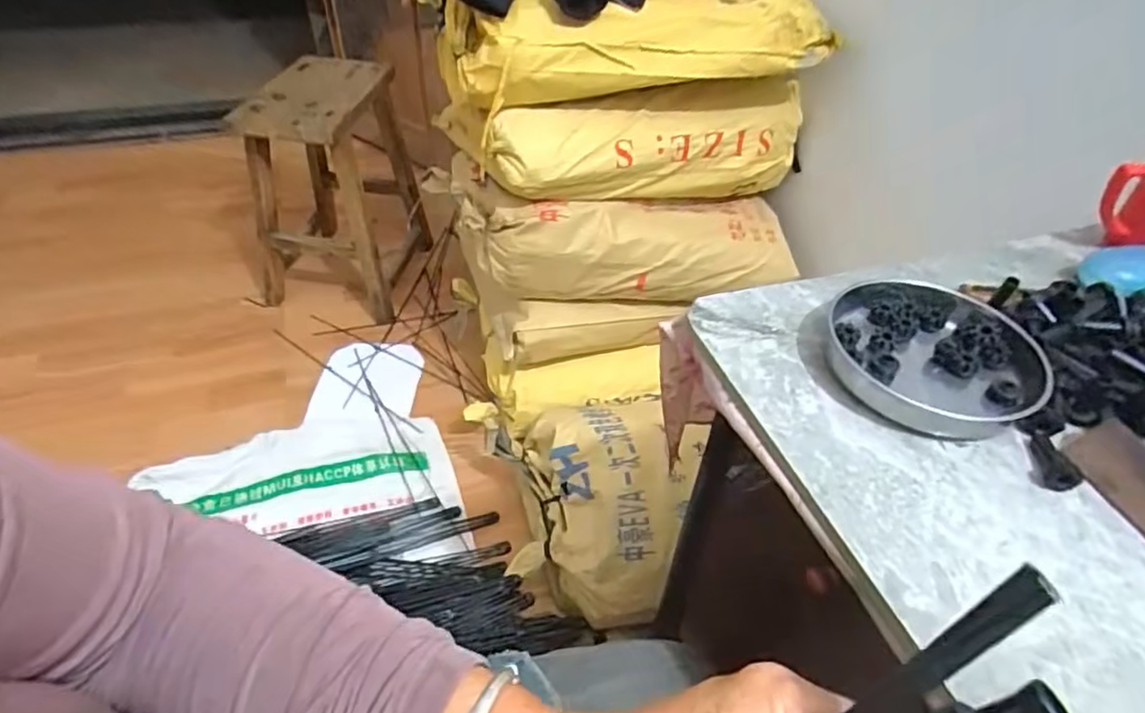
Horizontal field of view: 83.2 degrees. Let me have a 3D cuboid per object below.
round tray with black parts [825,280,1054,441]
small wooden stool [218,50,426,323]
[{"bbox_3d":[0.250,-0.005,0.451,0.133,0.017,0.136,-1,44,1],"label":"round tray with black parts"},{"bbox_3d":[-0.604,-0.442,1.618,0.355,0.497,0.421,8,43,4],"label":"small wooden stool"}]

